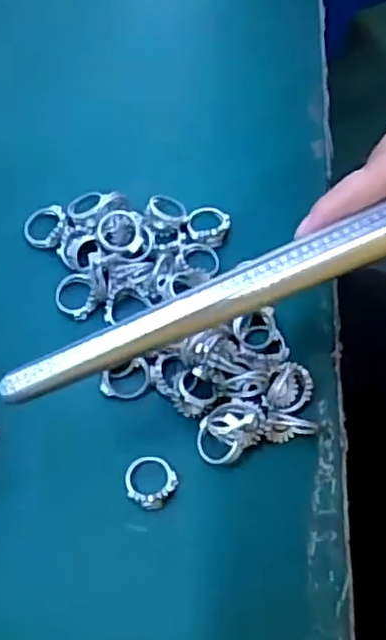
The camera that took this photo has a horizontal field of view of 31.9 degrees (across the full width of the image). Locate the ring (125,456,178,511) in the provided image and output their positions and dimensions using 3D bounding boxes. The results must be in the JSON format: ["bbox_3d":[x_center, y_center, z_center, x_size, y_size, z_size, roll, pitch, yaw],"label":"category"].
[{"bbox_3d":[-0.019,0.069,0.290,0.022,0.004,0.022,-3,46,3],"label":"ring"}]

